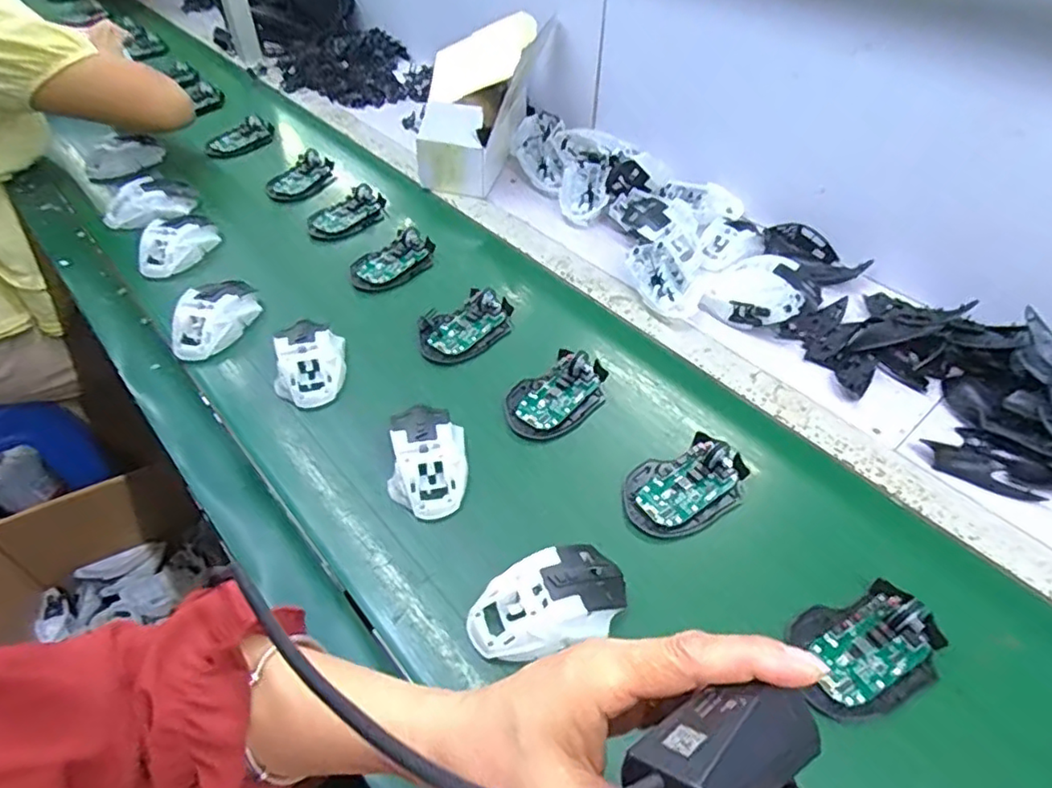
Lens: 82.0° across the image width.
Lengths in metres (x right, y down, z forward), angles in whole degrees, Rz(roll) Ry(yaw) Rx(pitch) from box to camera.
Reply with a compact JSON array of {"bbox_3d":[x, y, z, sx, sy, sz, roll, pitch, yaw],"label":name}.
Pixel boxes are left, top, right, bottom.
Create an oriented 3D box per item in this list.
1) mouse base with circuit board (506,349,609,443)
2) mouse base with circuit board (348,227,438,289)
[{"bbox_3d":[0.031,0.000,0.584,0.113,0.021,0.071,-31,59,-27],"label":"mouse base with circuit board"},{"bbox_3d":[-0.158,-0.162,0.729,0.110,0.022,0.058,-30,59,-26],"label":"mouse base with circuit board"}]

